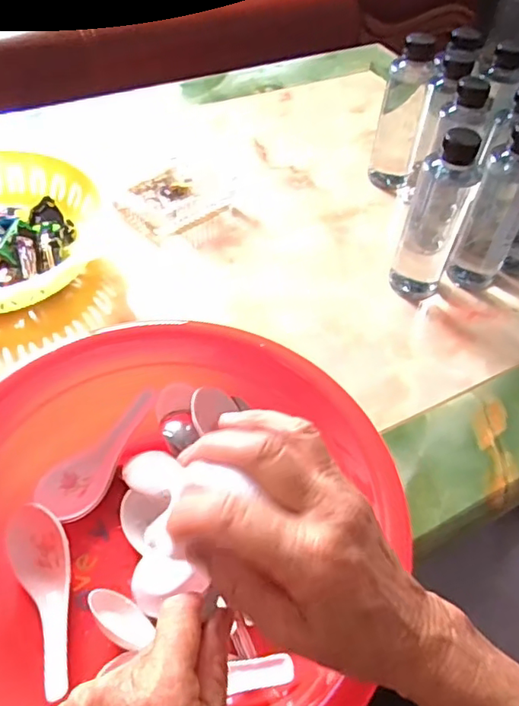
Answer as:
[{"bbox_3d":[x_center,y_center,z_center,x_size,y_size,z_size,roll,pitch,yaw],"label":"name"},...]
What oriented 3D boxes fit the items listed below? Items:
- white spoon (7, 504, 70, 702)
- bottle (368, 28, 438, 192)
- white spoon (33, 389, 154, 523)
[{"bbox_3d":[-0.139,0.162,0.383,0.038,0.029,0.123,-21,55,-19],"label":"white spoon"},{"bbox_3d":[0.167,-0.275,0.679,0.049,0.172,0.056,11,51,6],"label":"bottle"},{"bbox_3d":[-0.121,0.077,0.442,0.046,0.021,0.113,35,77,23],"label":"white spoon"}]

